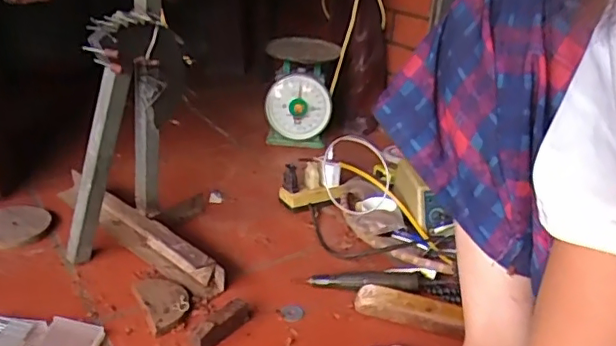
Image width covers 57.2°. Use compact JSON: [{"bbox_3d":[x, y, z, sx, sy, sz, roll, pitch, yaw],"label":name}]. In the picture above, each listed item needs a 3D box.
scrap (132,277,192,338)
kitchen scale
[{"bbox_3d":[-0.182,0.159,0.717,0.056,0.011,0.106,-11,30,-29],"label":"scrap"},{"bbox_3d":[-0.015,-0.171,1.192,0.137,0.203,0.156,6,26,3],"label":"kitchen scale"}]

